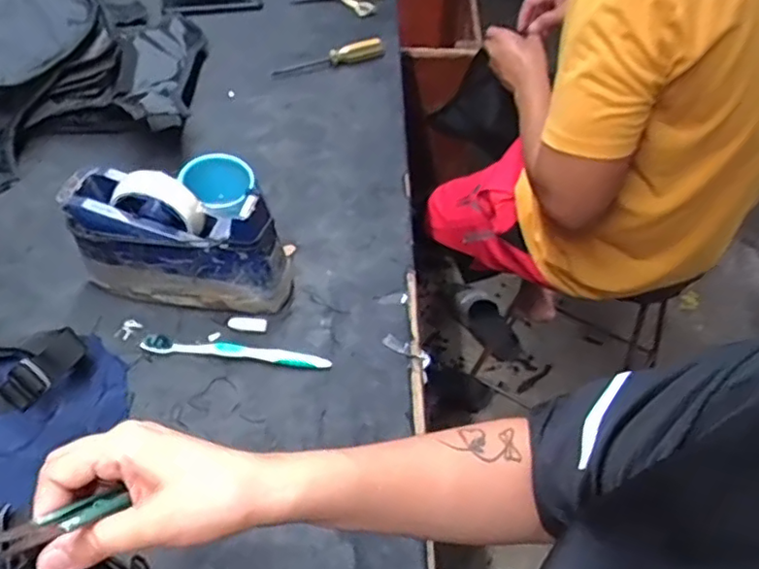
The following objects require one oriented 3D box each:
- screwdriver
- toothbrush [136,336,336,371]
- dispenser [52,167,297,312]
[{"bbox_3d":[-0.076,-0.342,0.937,0.173,0.034,0.024,-14,50,-15],"label":"screwdriver"},{"bbox_3d":[-0.136,0.064,0.593,0.177,0.009,0.016,6,48,3],"label":"toothbrush"},{"bbox_3d":[-0.193,-0.042,0.613,0.208,0.114,0.073,9,48,6],"label":"dispenser"}]

